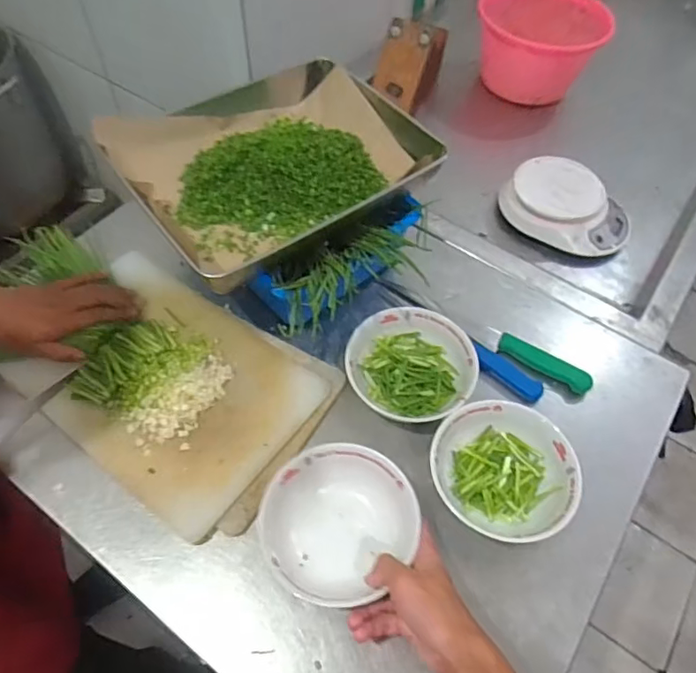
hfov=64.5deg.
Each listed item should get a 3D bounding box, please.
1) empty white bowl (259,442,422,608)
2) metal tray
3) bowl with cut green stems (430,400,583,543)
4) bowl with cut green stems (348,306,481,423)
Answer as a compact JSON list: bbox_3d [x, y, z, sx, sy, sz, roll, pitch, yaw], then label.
[{"bbox_3d":[-0.011,0.183,0.549,0.141,0.052,0.140,1,56,-1],"label":"empty white bowl"},{"bbox_3d":[-0.111,-0.244,0.731,0.344,0.072,0.350,-30,62,-20],"label":"metal tray"},{"bbox_3d":[0.162,0.149,0.589,0.145,0.076,0.146,1,56,-1],"label":"bowl with cut green stems"},{"bbox_3d":[0.074,0.035,0.658,0.145,0.055,0.125,9,56,5],"label":"bowl with cut green stems"}]

